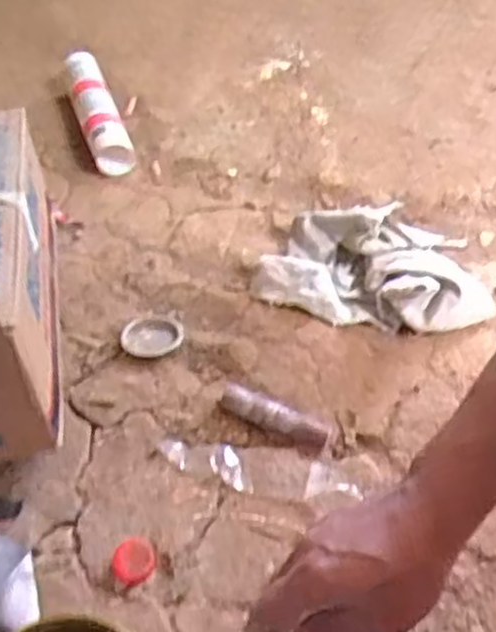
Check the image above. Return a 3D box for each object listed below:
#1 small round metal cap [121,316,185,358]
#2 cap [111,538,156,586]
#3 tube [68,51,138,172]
[{"bbox_3d":[-0.091,0.019,0.707,0.058,0.009,0.049,-14,49,-12],"label":"small round metal cap"},{"bbox_3d":[-0.086,0.184,0.558,0.032,0.018,0.032,-1,48,1],"label":"cap"},{"bbox_3d":[-0.196,-0.269,0.964,0.046,0.059,0.214,-15,49,-12],"label":"tube"}]

